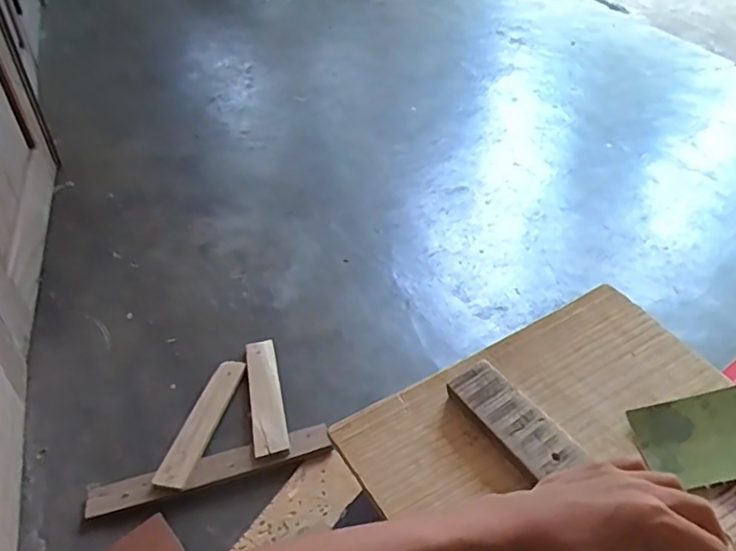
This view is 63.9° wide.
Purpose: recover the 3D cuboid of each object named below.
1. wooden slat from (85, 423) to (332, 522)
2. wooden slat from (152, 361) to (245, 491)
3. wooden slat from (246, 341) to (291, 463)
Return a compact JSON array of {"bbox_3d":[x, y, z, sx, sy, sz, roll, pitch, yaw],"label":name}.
[{"bbox_3d":[-0.199,0.244,0.745,0.301,0.013,0.041,-15,48,-10],"label":"wooden slat"},{"bbox_3d":[-0.226,0.196,0.804,0.042,0.015,0.206,8,42,9],"label":"wooden slat"},{"bbox_3d":[-0.145,0.167,0.831,0.043,0.019,0.200,-8,42,-10],"label":"wooden slat"}]

